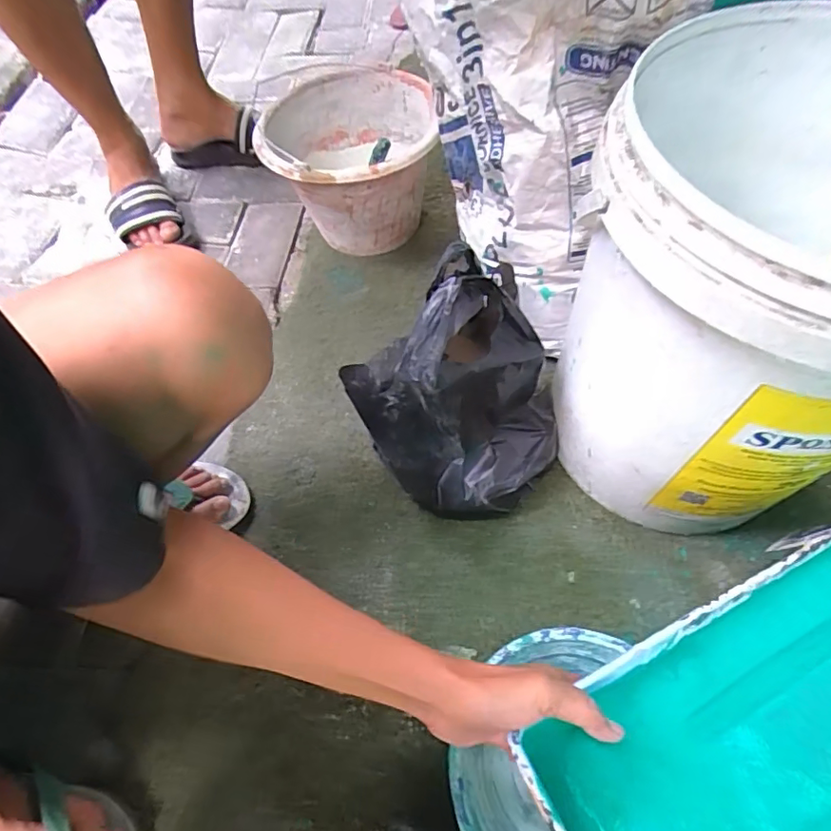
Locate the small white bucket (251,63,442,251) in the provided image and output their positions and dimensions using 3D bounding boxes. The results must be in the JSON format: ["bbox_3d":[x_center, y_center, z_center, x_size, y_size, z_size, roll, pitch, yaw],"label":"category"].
[{"bbox_3d":[-0.092,-0.352,0.775,0.230,0.185,0.244,-2,58,2],"label":"small white bucket"}]

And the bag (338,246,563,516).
[{"bbox_3d":[0.056,-0.012,0.503,0.180,0.270,0.137,-37,65,-20],"label":"bag"}]

